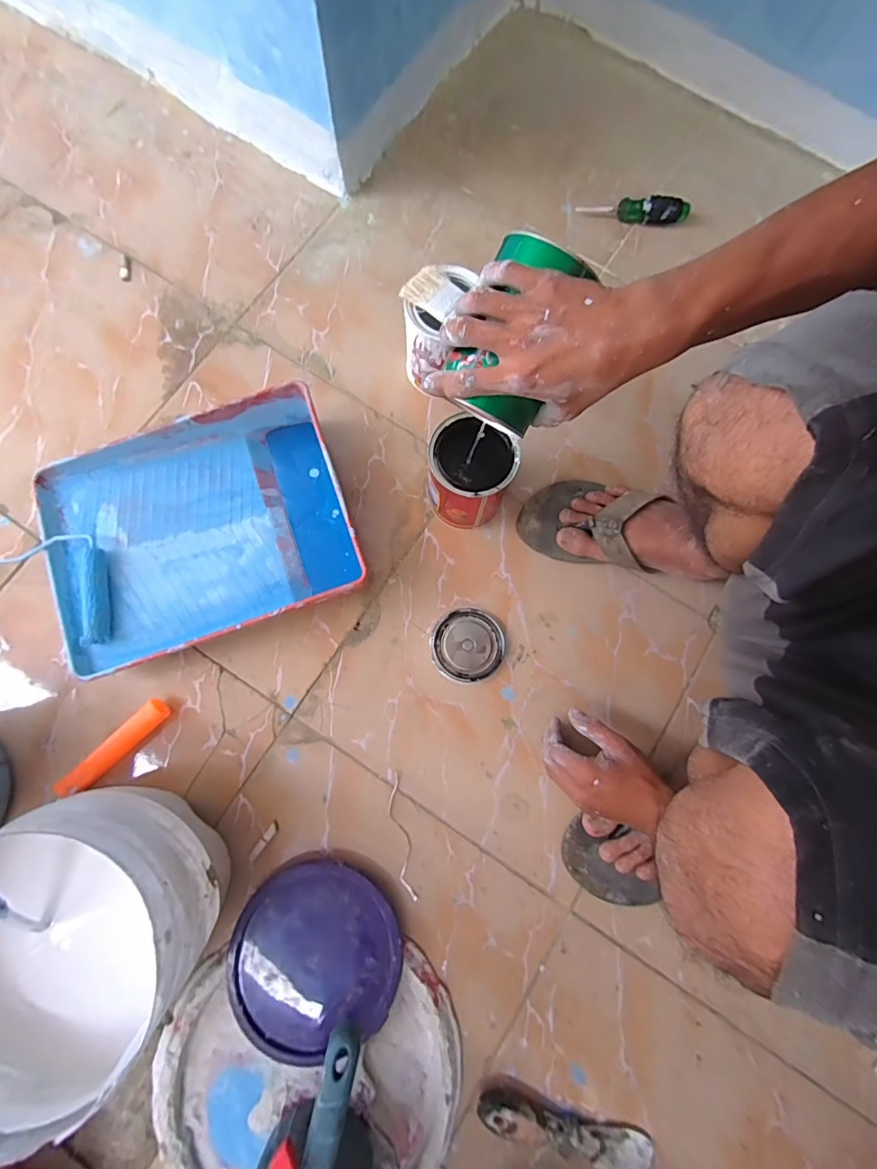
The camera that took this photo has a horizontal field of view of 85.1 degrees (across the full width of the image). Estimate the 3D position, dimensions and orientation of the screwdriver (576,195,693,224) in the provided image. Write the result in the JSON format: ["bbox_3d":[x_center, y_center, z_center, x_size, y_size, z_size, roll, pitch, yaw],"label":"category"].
[{"bbox_3d":[0.306,-0.586,0.743,0.167,0.032,0.031,8,75,-2],"label":"screwdriver"}]

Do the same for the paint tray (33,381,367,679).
[{"bbox_3d":[-0.295,-0.068,0.600,0.357,0.073,0.279,-18,80,-5],"label":"paint tray"}]

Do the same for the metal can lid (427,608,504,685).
[{"bbox_3d":[0.037,0.078,0.618,0.094,0.004,0.094,0,79,-1],"label":"metal can lid"}]

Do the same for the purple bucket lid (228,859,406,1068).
[{"bbox_3d":[-0.135,0.408,0.523,0.179,0.013,0.183,0,72,0],"label":"purple bucket lid"}]

